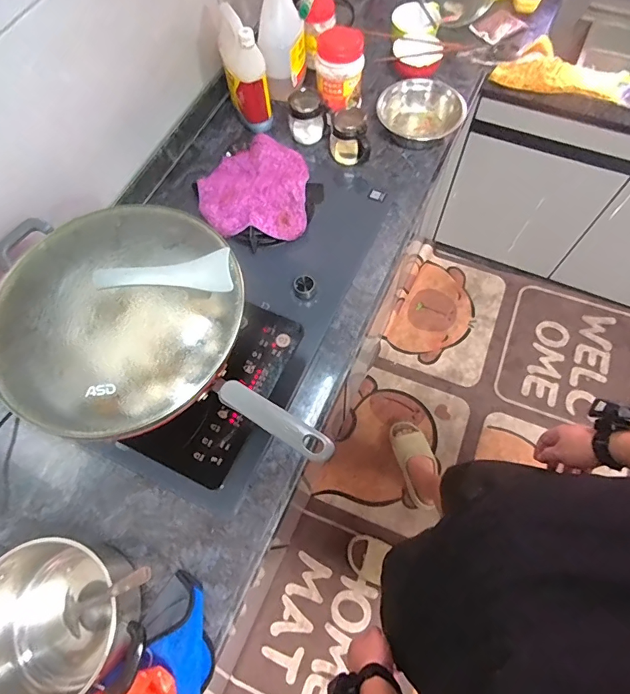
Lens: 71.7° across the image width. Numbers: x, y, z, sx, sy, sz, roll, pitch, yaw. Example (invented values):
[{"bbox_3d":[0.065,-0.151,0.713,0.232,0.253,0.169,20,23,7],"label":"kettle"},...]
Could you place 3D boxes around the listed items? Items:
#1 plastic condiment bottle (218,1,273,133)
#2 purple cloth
[{"bbox_3d":[-0.154,-0.604,0.974,0.086,0.225,0.118,-11,66,-3],"label":"plastic condiment bottle"},{"bbox_3d":[-0.128,-0.338,0.922,0.217,0.042,0.235,-2,66,1],"label":"purple cloth"}]

